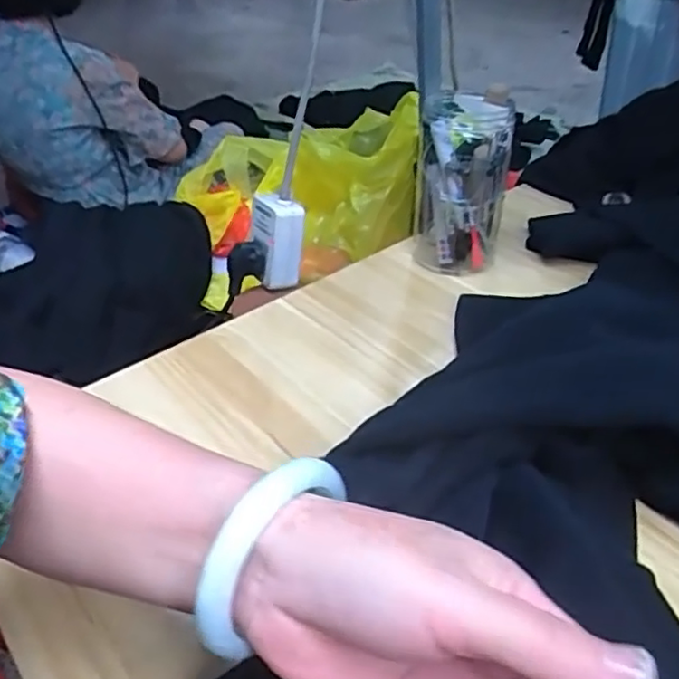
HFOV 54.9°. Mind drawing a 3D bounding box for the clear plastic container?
[{"bbox_3d":[0.114,-0.145,0.619,0.081,0.150,0.081,7,39,9],"label":"clear plastic container"}]

